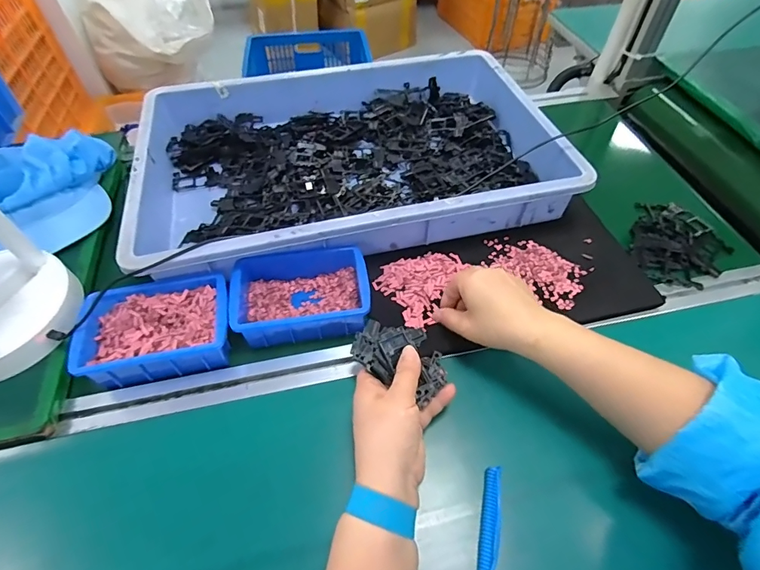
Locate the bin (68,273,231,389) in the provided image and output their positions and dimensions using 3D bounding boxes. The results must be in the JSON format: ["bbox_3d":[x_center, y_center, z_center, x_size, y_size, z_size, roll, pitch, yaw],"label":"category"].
[{"bbox_3d":[-0.238,0.047,0.456,0.150,0.050,0.101,-12,54,-8],"label":"bin"}]

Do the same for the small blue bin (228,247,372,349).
[{"bbox_3d":[-0.090,0.008,0.487,0.149,0.050,0.111,-7,54,-5],"label":"small blue bin"}]

